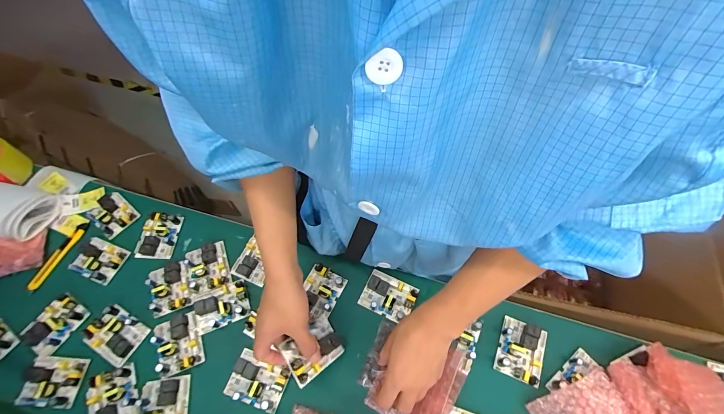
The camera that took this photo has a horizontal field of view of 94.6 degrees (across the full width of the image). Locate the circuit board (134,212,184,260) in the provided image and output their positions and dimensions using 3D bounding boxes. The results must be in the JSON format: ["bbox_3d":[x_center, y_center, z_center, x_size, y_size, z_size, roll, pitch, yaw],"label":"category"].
[{"bbox_3d":[-0.356,0.048,0.583,0.061,0.016,0.079,3,63,4],"label":"circuit board"}]

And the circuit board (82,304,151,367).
[{"bbox_3d":[-0.378,0.191,0.506,0.080,0.018,0.061,25,67,15],"label":"circuit board"}]

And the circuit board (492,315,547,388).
[{"bbox_3d":[0.230,0.204,0.478,0.060,0.018,0.080,20,66,13],"label":"circuit board"}]

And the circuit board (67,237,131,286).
[{"bbox_3d":[-0.451,0.088,0.566,0.083,0.015,0.062,18,65,12],"label":"circuit board"}]

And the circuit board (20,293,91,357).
[{"bbox_3d":[-0.477,0.180,0.515,0.057,0.018,0.080,34,69,18],"label":"circuit board"}]

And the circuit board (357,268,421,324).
[{"bbox_3d":[0.041,0.137,0.520,0.080,0.021,0.061,22,66,13],"label":"circuit board"}]

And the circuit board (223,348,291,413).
[{"bbox_3d":[-0.149,0.243,0.468,0.081,0.025,0.060,17,65,11],"label":"circuit board"}]

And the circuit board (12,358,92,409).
[{"bbox_3d":[-0.447,0.248,0.475,0.082,0.014,0.061,2,63,4],"label":"circuit board"}]

